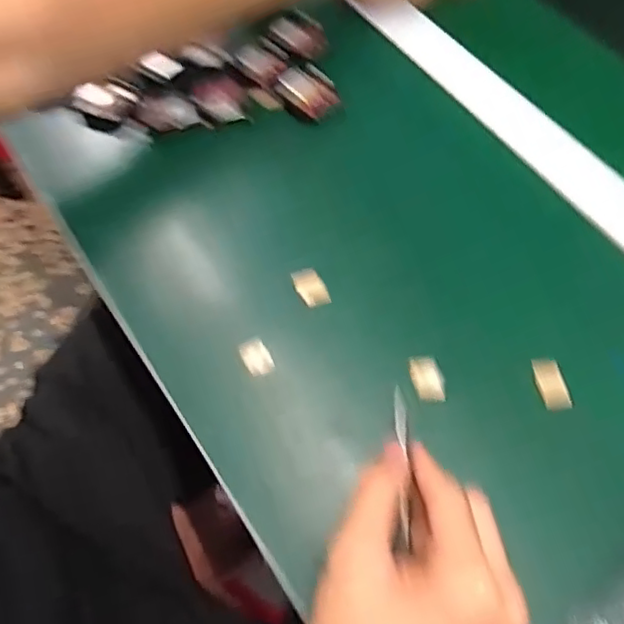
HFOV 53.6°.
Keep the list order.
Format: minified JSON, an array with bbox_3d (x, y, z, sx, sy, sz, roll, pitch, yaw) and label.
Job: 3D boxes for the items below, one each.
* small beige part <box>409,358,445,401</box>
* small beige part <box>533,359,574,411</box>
[{"bbox_3d":[0.070,0.041,0.374,0.019,0.006,0.027,-7,64,-1],"label":"small beige part"},{"bbox_3d":[0.144,0.044,0.373,0.016,0.005,0.032,-20,79,-7],"label":"small beige part"}]

